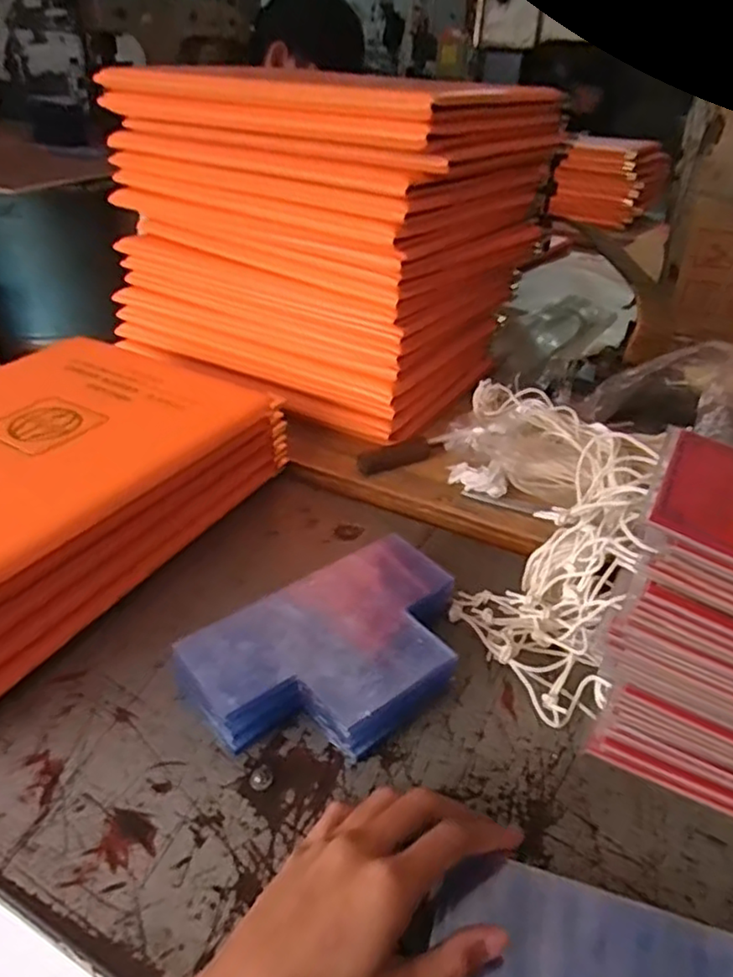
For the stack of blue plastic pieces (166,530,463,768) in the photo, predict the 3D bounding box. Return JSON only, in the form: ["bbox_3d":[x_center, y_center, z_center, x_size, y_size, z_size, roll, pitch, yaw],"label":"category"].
[{"bbox_3d":[-0.014,0.096,0.396,0.172,0.035,0.109,-23,42,-33],"label":"stack of blue plastic pieces"}]

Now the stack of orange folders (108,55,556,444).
[{"bbox_3d":[-0.045,-0.255,0.654,0.380,0.269,0.272,27,41,32],"label":"stack of orange folders"}]

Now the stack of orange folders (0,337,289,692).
[{"bbox_3d":[-0.257,-0.001,0.483,0.239,0.082,0.353,20,38,24],"label":"stack of orange folders"}]

